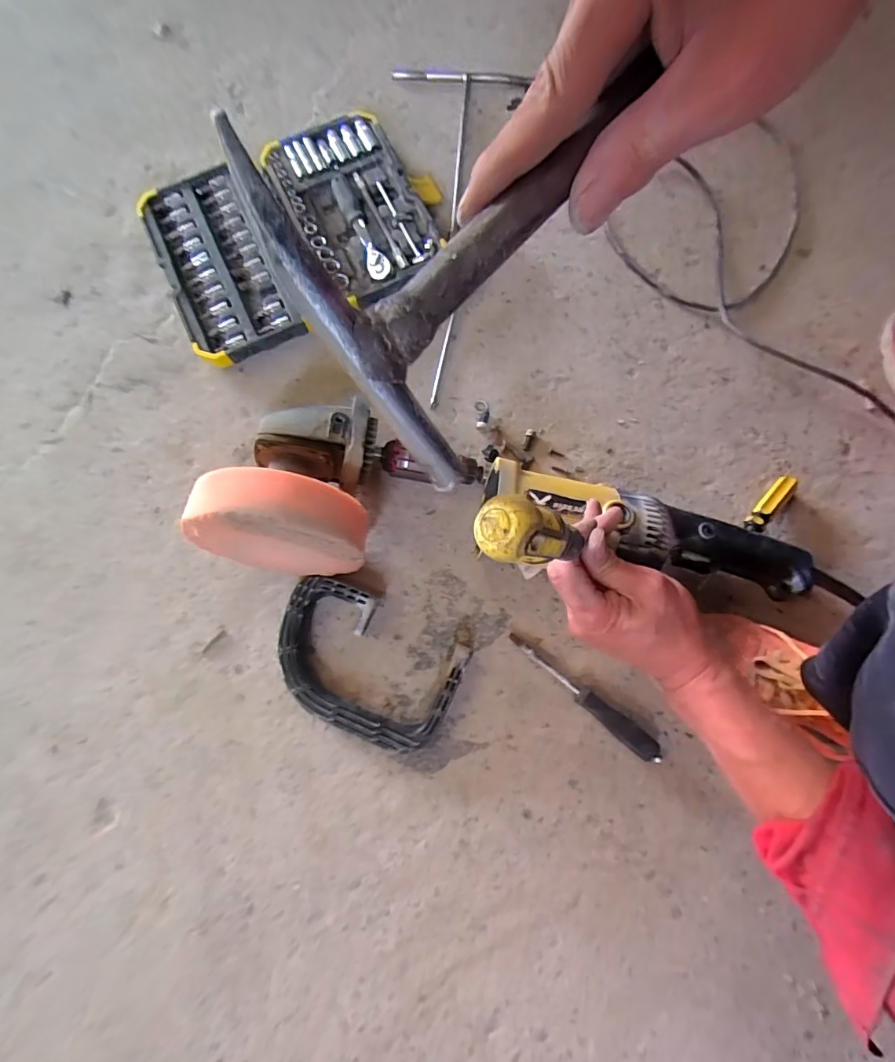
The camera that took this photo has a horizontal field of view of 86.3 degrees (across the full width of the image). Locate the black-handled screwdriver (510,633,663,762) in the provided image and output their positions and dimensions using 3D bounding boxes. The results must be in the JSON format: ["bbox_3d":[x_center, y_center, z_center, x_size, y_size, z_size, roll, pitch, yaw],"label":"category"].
[{"bbox_3d":[0.129,0.156,0.456,0.168,0.019,0.020,40,81,8],"label":"black-handled screwdriver"}]

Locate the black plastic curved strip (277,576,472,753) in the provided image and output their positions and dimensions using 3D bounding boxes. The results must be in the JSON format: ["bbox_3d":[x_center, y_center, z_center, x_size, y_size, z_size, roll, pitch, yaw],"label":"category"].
[{"bbox_3d":[-0.079,0.126,0.458,0.179,0.026,0.120,23,79,5],"label":"black plastic curved strip"}]

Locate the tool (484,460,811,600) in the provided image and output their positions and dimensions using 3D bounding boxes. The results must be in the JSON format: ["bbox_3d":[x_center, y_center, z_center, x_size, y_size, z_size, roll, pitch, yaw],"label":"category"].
[{"bbox_3d":[0.193,-0.004,0.465,0.317,0.081,0.082,17,78,-6],"label":"tool"}]

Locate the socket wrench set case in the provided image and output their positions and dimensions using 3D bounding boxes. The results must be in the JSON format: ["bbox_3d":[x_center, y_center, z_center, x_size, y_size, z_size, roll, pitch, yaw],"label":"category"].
[{"bbox_3d":[-0.164,-0.343,0.548,0.323,0.035,0.237,-24,79,-4],"label":"socket wrench set case"}]

